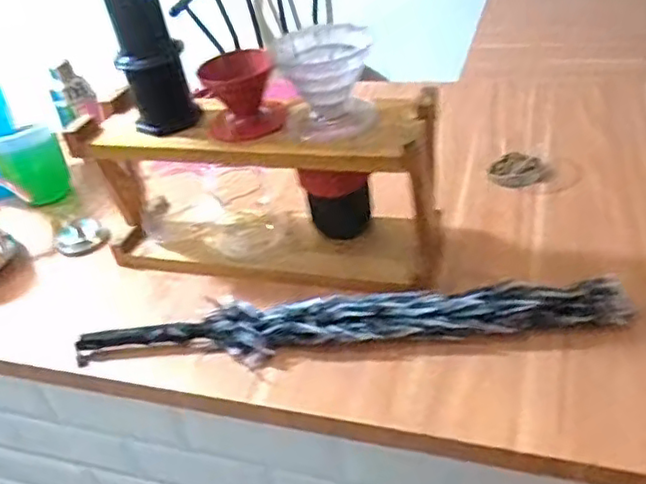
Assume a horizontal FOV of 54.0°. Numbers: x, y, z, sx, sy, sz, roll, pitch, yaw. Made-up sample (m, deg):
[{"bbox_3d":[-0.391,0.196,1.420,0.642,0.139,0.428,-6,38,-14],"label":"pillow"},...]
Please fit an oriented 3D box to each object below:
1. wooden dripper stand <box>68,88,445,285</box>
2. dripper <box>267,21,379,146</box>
[{"bbox_3d":[-0.083,-0.081,0.796,0.435,0.204,0.132,5,39,19],"label":"wooden dripper stand"},{"bbox_3d":[0.005,-0.180,0.719,0.108,0.094,0.111,-11,37,-1],"label":"dripper"}]

